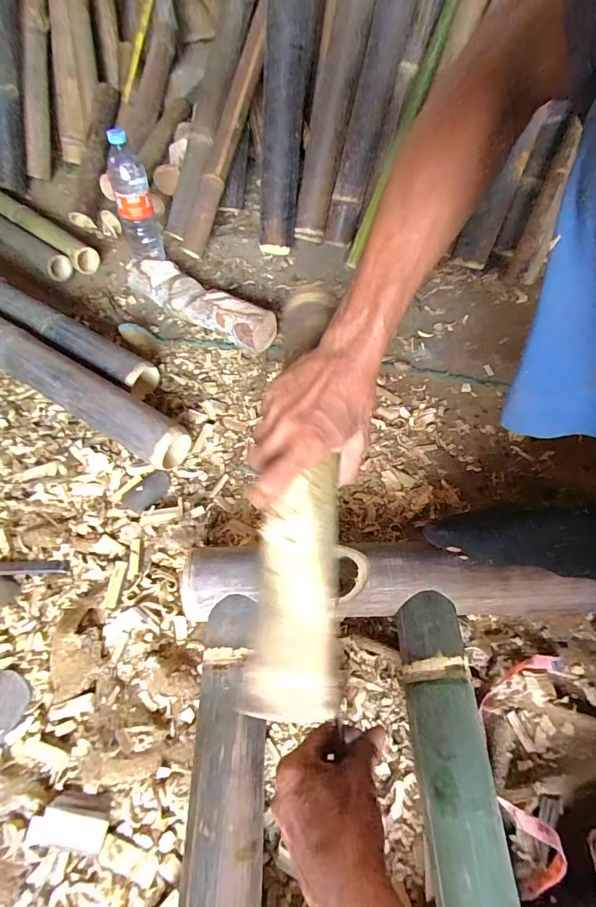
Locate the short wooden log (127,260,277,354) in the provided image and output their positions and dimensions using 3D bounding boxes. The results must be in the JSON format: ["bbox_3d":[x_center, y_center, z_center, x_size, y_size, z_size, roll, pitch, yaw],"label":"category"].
[{"bbox_3d":[-0.185,-0.276,0.788,0.323,0.069,0.083,32,63,21],"label":"short wooden log"}]

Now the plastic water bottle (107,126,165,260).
[{"bbox_3d":[-0.326,-0.499,0.841,0.075,0.231,0.072,-19,58,-11],"label":"plastic water bottle"}]

